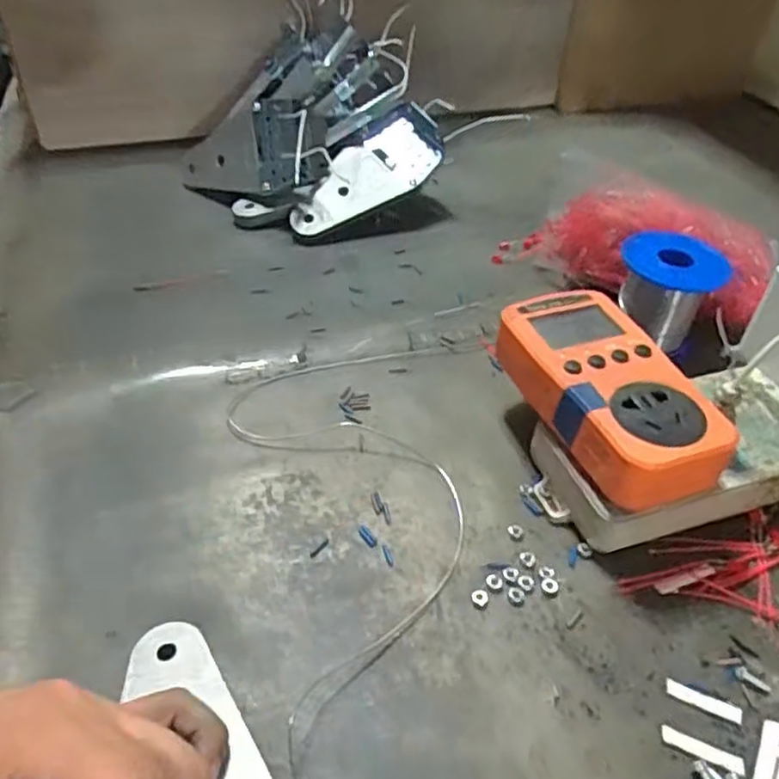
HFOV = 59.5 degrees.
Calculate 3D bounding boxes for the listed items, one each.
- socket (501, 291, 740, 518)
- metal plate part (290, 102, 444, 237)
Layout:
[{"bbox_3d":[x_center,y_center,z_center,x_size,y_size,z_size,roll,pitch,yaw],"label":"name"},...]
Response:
[{"bbox_3d":[0.107,0.000,0.342,0.064,0.032,0.124,-15,45,-18],"label":"socket"},{"bbox_3d":[-0.017,-0.171,0.553,0.143,0.053,0.012,-38,18,-9],"label":"metal plate part"}]

